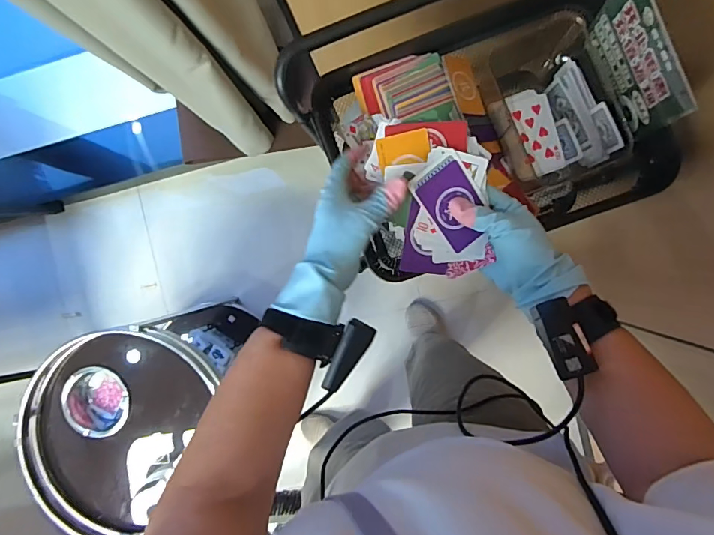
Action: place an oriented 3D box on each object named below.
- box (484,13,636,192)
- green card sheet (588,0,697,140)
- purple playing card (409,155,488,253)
[{"bbox_3d":[0.251,-0.207,0.561,0.123,0.085,0.185,-20,91,5],"label":"box"},{"bbox_3d":[0.296,-0.218,0.462,0.006,0.140,0.147,-22,89,13],"label":"green card sheet"},{"bbox_3d":[0.101,-0.067,0.454,0.060,0.007,0.091,-40,107,3],"label":"purple playing card"}]

